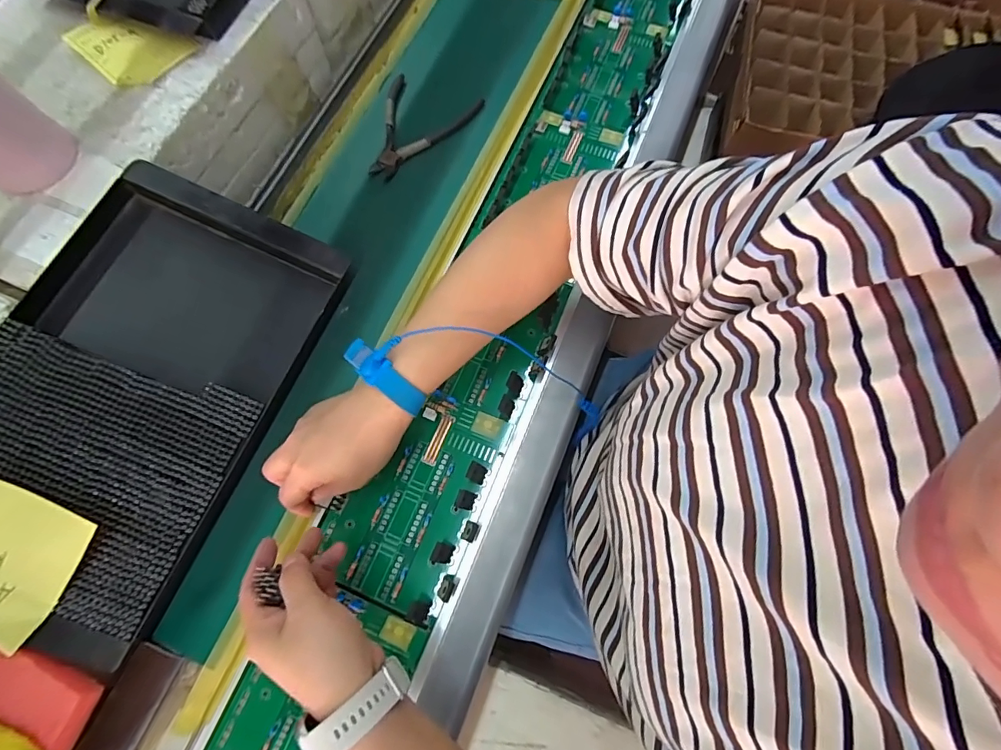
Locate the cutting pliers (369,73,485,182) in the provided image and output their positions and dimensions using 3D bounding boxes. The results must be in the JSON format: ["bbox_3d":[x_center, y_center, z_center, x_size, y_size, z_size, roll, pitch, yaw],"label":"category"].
[{"bbox_3d":[-0.108,-0.297,0.525,0.147,0.018,0.111,-37,73,-12],"label":"cutting pliers"}]

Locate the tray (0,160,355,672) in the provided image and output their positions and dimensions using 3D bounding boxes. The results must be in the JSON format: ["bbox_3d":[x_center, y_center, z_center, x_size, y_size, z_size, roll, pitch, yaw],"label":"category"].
[{"bbox_3d":[-0.312,0.009,0.382,0.227,0.028,0.373,22,70,-5],"label":"tray"}]

